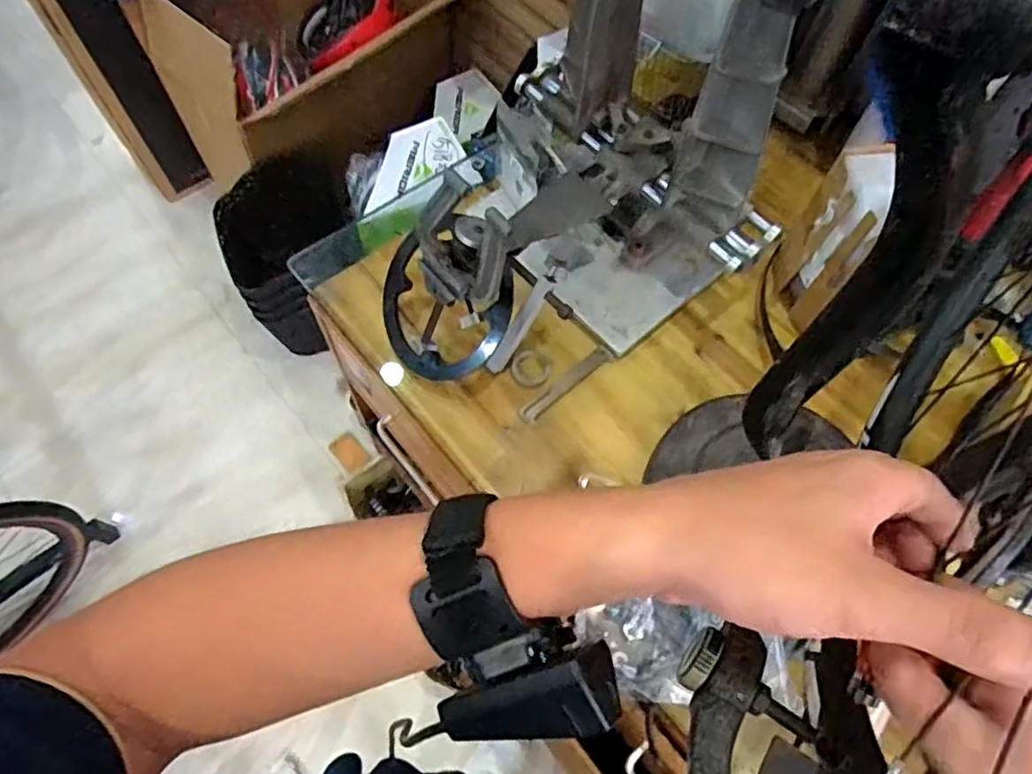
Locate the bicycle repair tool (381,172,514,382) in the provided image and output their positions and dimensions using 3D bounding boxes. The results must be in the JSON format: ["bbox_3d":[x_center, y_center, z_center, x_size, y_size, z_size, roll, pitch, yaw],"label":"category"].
[{"bbox_3d":[-0.081,-0.122,0.666,0.129,0.202,0.156,-12,65,-9],"label":"bicycle repair tool"}]

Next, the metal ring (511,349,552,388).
[{"bbox_3d":[0.018,-0.022,0.732,0.045,0.011,0.045,1,64,-3],"label":"metal ring"}]

